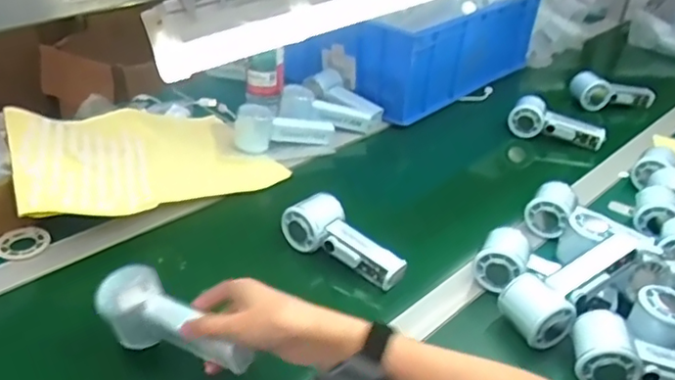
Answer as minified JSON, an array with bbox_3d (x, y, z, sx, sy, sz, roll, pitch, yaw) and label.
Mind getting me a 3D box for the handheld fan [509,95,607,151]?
[{"bbox_3d":[0.366,-0.109,1.015,0.152,0.065,0.039,14,33,13],"label":"handheld fan"}]

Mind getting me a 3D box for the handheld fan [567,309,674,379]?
[{"bbox_3d":[0.304,0.170,0.580,0.152,0.059,0.056,12,33,11],"label":"handheld fan"}]

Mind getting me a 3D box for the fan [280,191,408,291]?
[{"bbox_3d":[0.009,0.061,0.716,0.153,0.053,0.050,33,40,18],"label":"fan"}]

